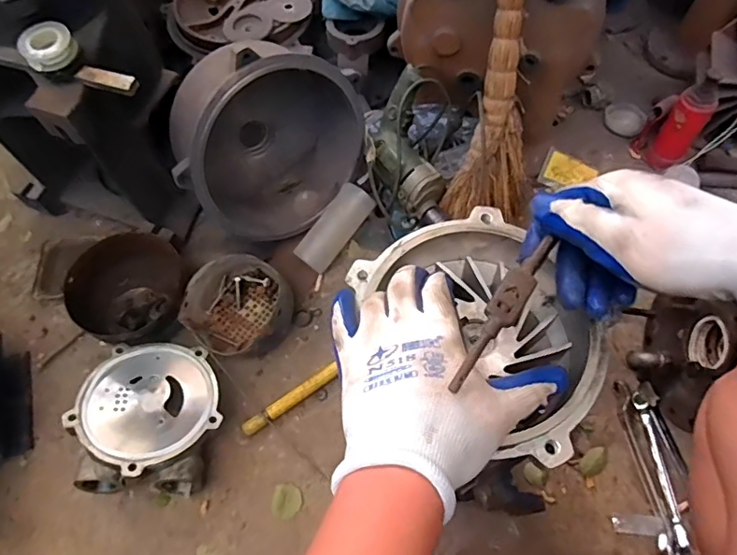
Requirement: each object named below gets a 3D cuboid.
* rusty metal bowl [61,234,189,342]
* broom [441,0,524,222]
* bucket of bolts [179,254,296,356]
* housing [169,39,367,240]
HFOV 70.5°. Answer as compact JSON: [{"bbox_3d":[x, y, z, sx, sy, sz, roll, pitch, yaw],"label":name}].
[{"bbox_3d":[-0.397,0.027,0.896,0.177,0.104,0.192,26,67,15],"label":"rusty metal bowl"},{"bbox_3d":[0.193,-0.328,0.773,0.134,0.523,0.062,0,32,3],"label":"broom"},{"bbox_3d":[-0.220,0.053,0.891,0.171,0.090,0.158,-1,63,3],"label":"bucket of bolts"},{"bbox_3d":[-0.165,-0.230,0.911,0.186,0.361,0.302,40,98,34],"label":"housing"}]

